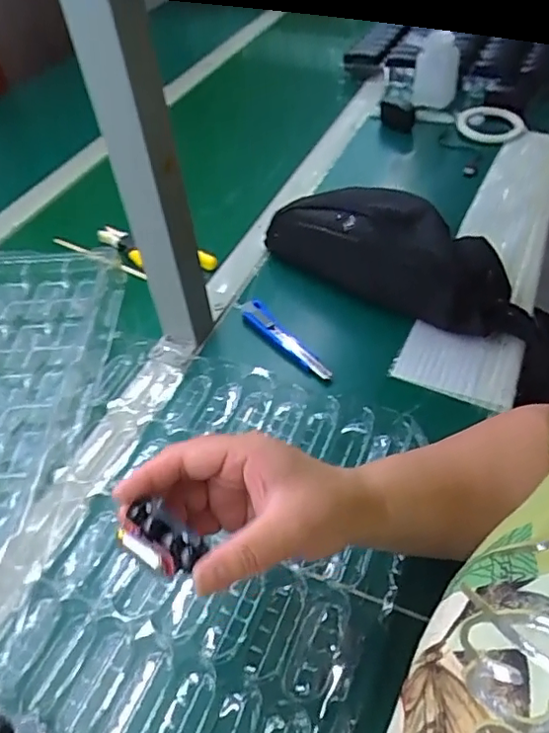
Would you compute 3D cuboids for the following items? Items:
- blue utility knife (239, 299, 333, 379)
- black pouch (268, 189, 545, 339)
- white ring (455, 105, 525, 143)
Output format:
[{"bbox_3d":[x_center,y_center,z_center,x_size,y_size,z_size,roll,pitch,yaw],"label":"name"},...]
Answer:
[{"bbox_3d":[0.009,-0.029,0.597,0.026,0.009,0.137,-29,50,-21],"label":"blue utility knife"},{"bbox_3d":[0.129,-0.118,0.621,0.291,0.094,0.131,33,57,31],"label":"black pouch"},{"bbox_3d":[0.324,-0.367,0.868,0.089,0.019,0.089,-3,46,3],"label":"white ring"}]

